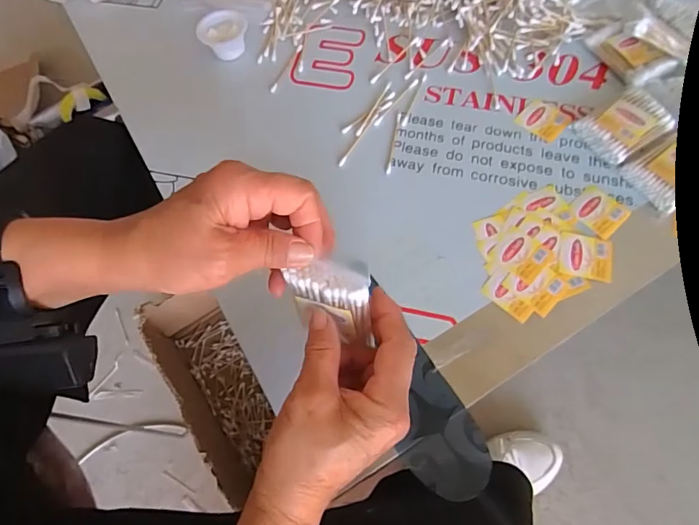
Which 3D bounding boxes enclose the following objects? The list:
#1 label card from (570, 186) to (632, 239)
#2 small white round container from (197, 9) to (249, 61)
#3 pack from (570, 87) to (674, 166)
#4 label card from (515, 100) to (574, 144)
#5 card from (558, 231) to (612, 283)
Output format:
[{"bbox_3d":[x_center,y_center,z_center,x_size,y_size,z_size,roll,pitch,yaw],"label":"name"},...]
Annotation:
[{"bbox_3d":[0.223,-0.046,0.406,0.041,0.004,0.044,-43,70,-15],"label":"label card"},{"bbox_3d":[-0.138,-0.254,0.506,0.052,0.026,0.053,-5,65,1],"label":"small white round container"},{"bbox_3d":[0.260,-0.129,0.431,0.077,0.022,0.057,-29,67,-10],"label":"pack"},{"bbox_3d":[0.194,-0.142,0.452,0.044,0.004,0.041,37,72,18],"label":"label card"},{"bbox_3d":[0.202,-0.005,0.390,0.043,0.004,0.041,12,66,8],"label":"card"}]

